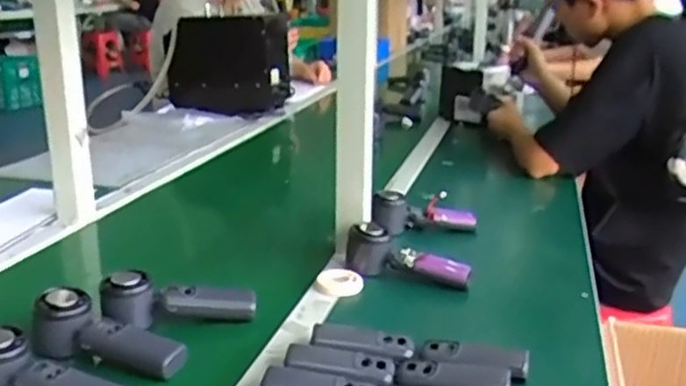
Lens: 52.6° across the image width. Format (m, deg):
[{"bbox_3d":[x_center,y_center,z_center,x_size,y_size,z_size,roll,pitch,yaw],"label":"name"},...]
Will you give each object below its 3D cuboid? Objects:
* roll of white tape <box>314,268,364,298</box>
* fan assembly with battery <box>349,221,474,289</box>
[{"bbox_3d":[-0.004,0.110,0.863,0.058,0.017,0.058,2,17,2],"label":"roll of white tape"},{"bbox_3d":[0.083,0.081,0.880,0.162,0.055,0.041,8,19,21],"label":"fan assembly with battery"}]

